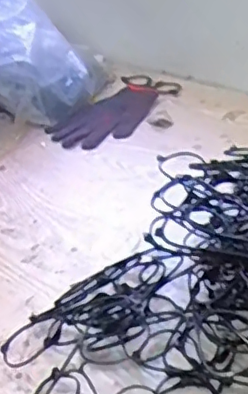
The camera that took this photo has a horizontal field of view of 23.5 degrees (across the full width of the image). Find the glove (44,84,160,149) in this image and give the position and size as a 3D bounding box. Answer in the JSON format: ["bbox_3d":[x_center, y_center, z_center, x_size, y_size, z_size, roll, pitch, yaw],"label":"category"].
[{"bbox_3d":[-0.019,-0.154,1.118,0.131,0.024,0.239,21,42,36],"label":"glove"}]

